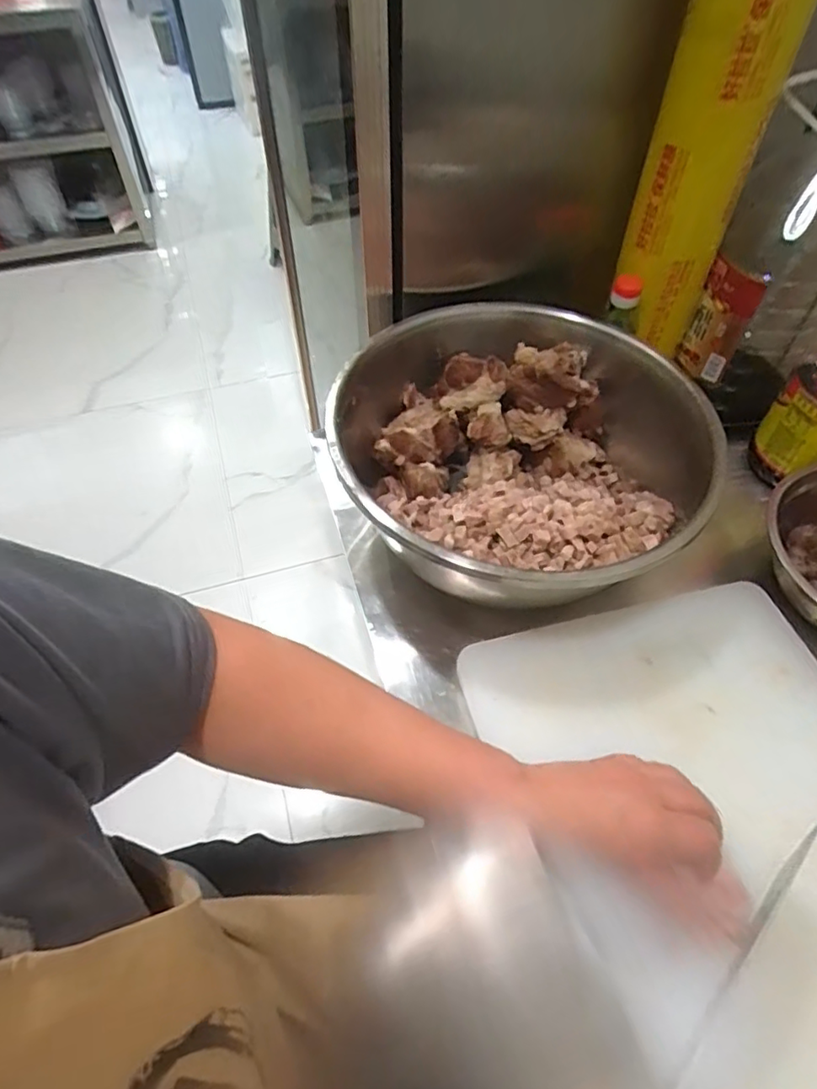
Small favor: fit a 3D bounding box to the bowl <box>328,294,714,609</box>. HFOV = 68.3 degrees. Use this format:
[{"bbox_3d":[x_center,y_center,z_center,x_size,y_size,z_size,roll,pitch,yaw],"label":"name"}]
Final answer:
[{"bbox_3d":[0.107,-0.088,0.595,0.340,0.139,0.357,0,53,0],"label":"bowl"}]

